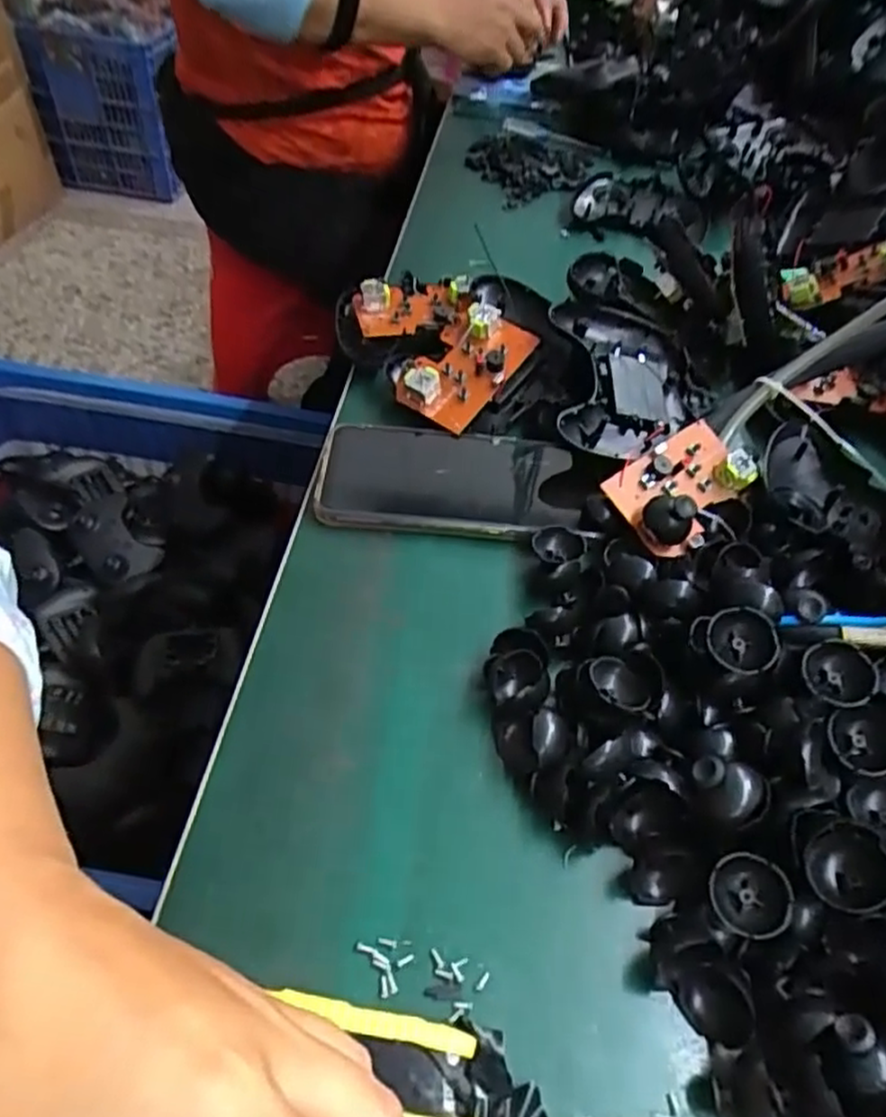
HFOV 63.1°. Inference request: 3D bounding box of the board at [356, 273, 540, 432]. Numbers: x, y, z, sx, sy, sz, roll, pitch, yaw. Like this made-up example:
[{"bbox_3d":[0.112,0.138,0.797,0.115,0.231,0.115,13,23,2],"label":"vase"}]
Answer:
[{"bbox_3d":[-0.008,-0.151,0.476,0.093,0.030,0.154,-25,56,-24],"label":"board"}]

